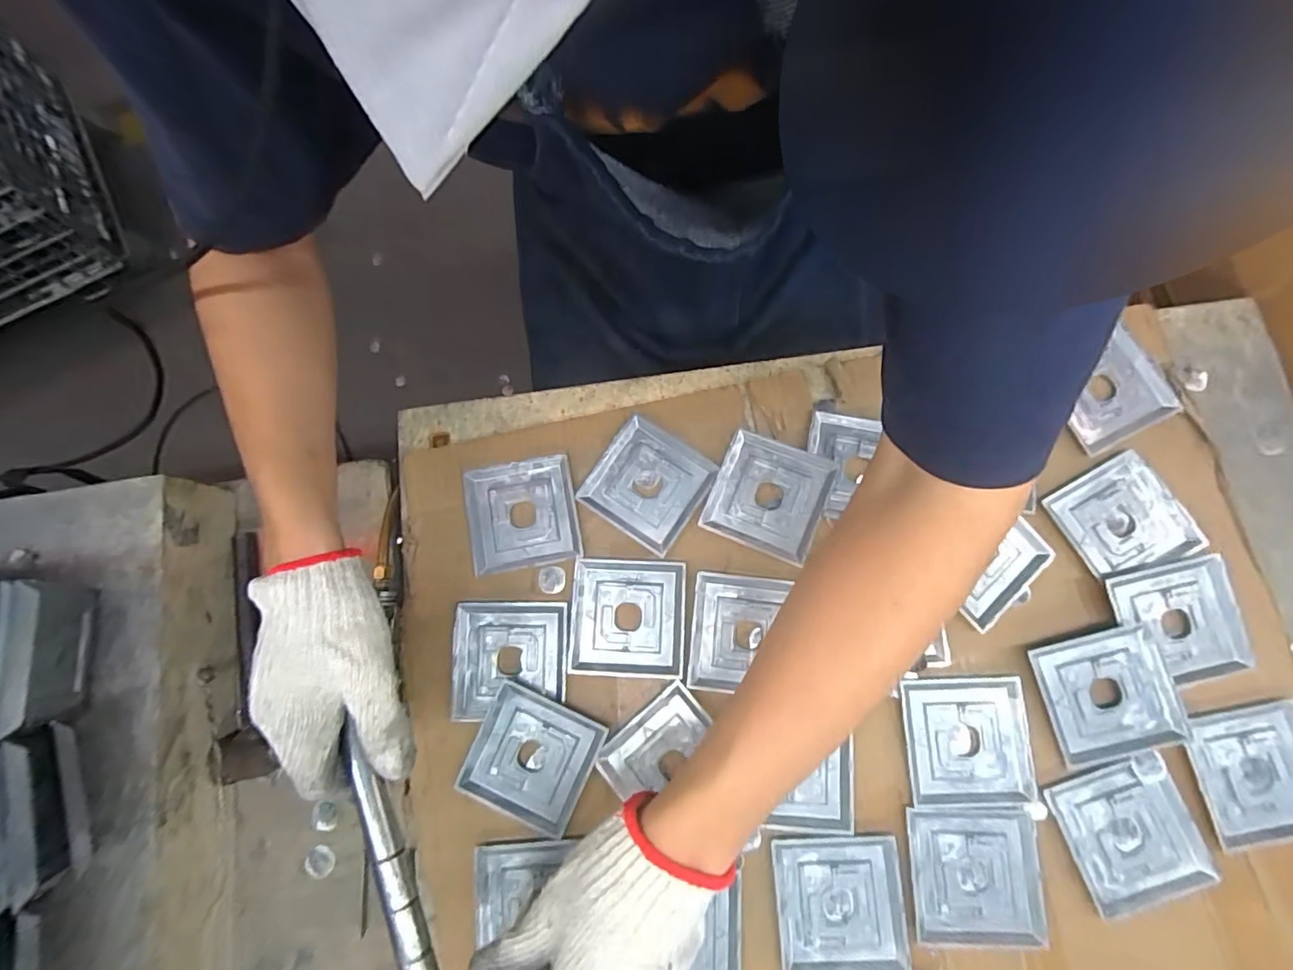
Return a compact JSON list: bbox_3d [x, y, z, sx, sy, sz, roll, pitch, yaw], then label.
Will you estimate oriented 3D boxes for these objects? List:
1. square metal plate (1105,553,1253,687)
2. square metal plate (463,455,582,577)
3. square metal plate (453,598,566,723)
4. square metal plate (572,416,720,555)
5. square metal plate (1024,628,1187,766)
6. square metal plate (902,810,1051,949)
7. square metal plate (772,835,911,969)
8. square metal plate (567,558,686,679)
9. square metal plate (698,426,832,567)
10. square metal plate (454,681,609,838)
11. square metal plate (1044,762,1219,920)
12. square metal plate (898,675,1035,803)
[{"bbox_3d":[0.410,0.106,0.429,0.088,0.013,0.088,-13,80,-1],"label":"square metal plate"},{"bbox_3d":[-0.105,0.024,0.466,0.089,0.007,0.088,-11,80,-1],"label":"square metal plate"},{"bbox_3d":[-0.109,0.137,0.442,0.089,0.010,0.087,0,80,1],"label":"square metal plate"},{"bbox_3d":[0.001,-0.001,0.471,0.088,0.004,0.089,33,82,7],"label":"square metal plate"},{"bbox_3d":[0.346,0.157,0.419,0.088,0.011,0.087,-14,80,-1],"label":"square metal plate"},{"bbox_3d":[0.240,0.284,0.405,0.089,0.004,0.090,-1,80,1],"label":"square metal plate"},{"bbox_3d":[0.140,0.307,0.407,0.090,0.004,0.088,-3,80,1],"label":"square metal plate"},{"bbox_3d":[-0.015,0.106,0.448,0.089,0.004,0.091,2,80,2],"label":"square metal plate"},{"bbox_3d":[0.100,0.007,0.462,0.088,0.009,0.090,23,81,5],"label":"square metal plate"},{"bbox_3d":[-0.088,0.209,0.426,0.091,0.013,0.089,24,81,6],"label":"square metal plate"},{"bbox_3d":[0.352,0.255,0.406,0.086,0.004,0.089,-17,80,-2],"label":"square metal plate"},{"bbox_3d":[0.242,0.193,0.425,0.088,0.007,0.087,-2,80,1],"label":"square metal plate"}]

